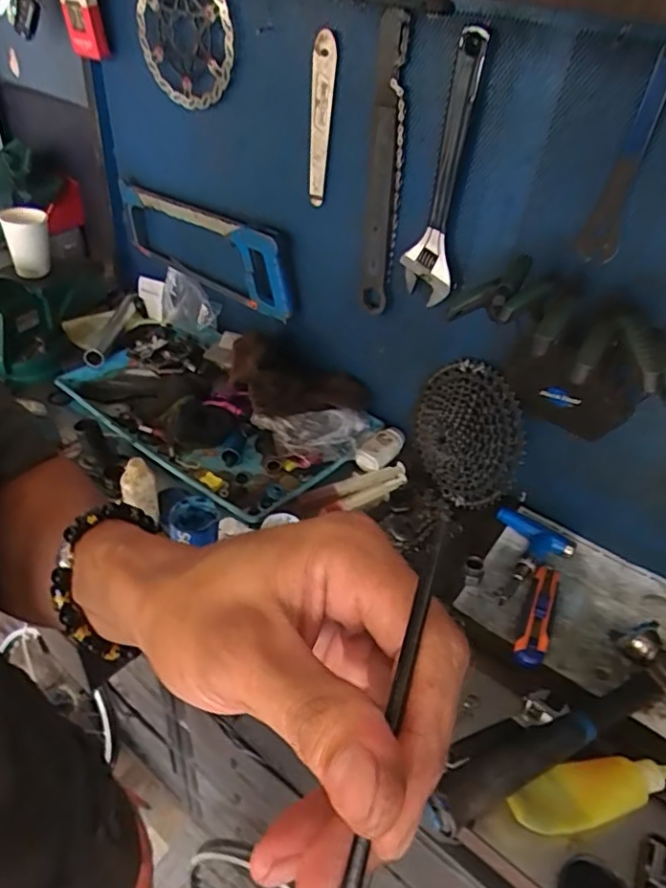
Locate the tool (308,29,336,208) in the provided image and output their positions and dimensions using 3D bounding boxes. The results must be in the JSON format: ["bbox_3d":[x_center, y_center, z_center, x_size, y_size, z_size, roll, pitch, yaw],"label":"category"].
[{"bbox_3d":[-0.018,-0.401,0.749,0.033,0.200,0.007,37,54,23],"label":"tool"}]

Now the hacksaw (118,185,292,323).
[{"bbox_3d":[-0.220,-0.325,0.999,0.380,0.140,0.030,30,44,26],"label":"hacksaw"}]

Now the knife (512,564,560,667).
[{"bbox_3d":[0.242,0.198,0.700,0.031,0.028,0.145,21,41,17],"label":"knife"}]

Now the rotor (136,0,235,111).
[{"bbox_3d":[-0.202,-0.547,0.801,0.169,0.169,0.007,37,48,13],"label":"rotor"}]

